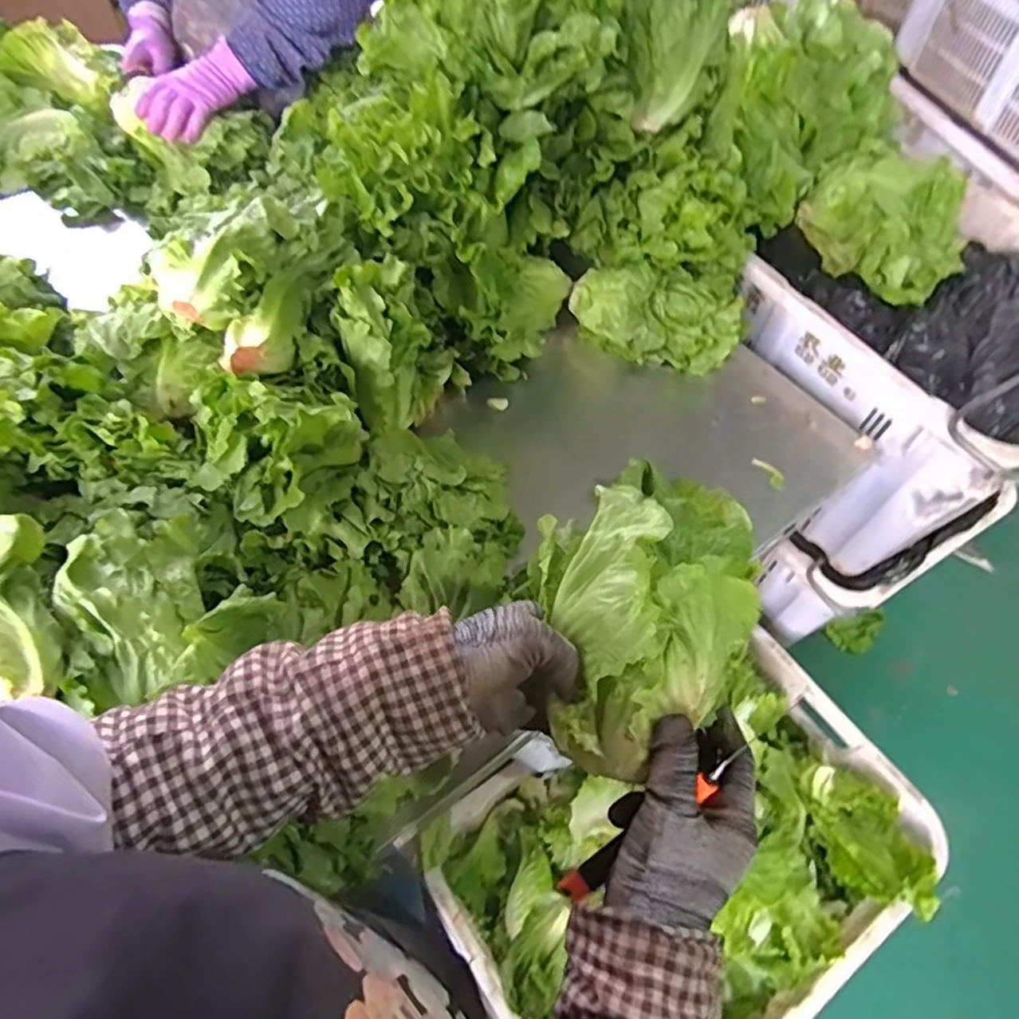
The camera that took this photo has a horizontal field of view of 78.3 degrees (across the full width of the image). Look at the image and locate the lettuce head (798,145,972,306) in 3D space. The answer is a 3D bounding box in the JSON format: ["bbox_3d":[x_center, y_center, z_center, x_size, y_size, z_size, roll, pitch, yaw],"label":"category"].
[{"bbox_3d":[0.528,-0.404,0.876,0.228,0.087,0.216,31,61,16],"label":"lettuce head"}]

